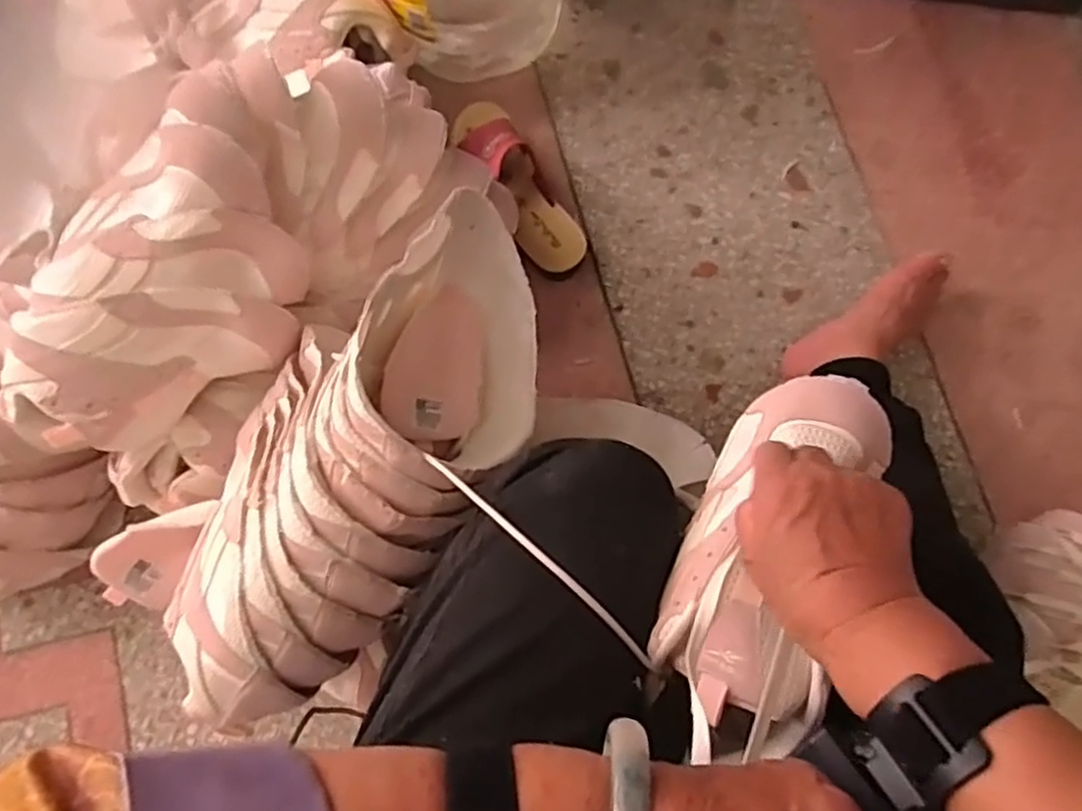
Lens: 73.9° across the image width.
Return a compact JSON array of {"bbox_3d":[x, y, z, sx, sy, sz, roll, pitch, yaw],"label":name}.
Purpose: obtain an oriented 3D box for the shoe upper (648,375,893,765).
[{"bbox_3d":[0.133,0.086,0.408,0.088,0.089,0.221,24,67,5],"label":"shoe upper"}]

